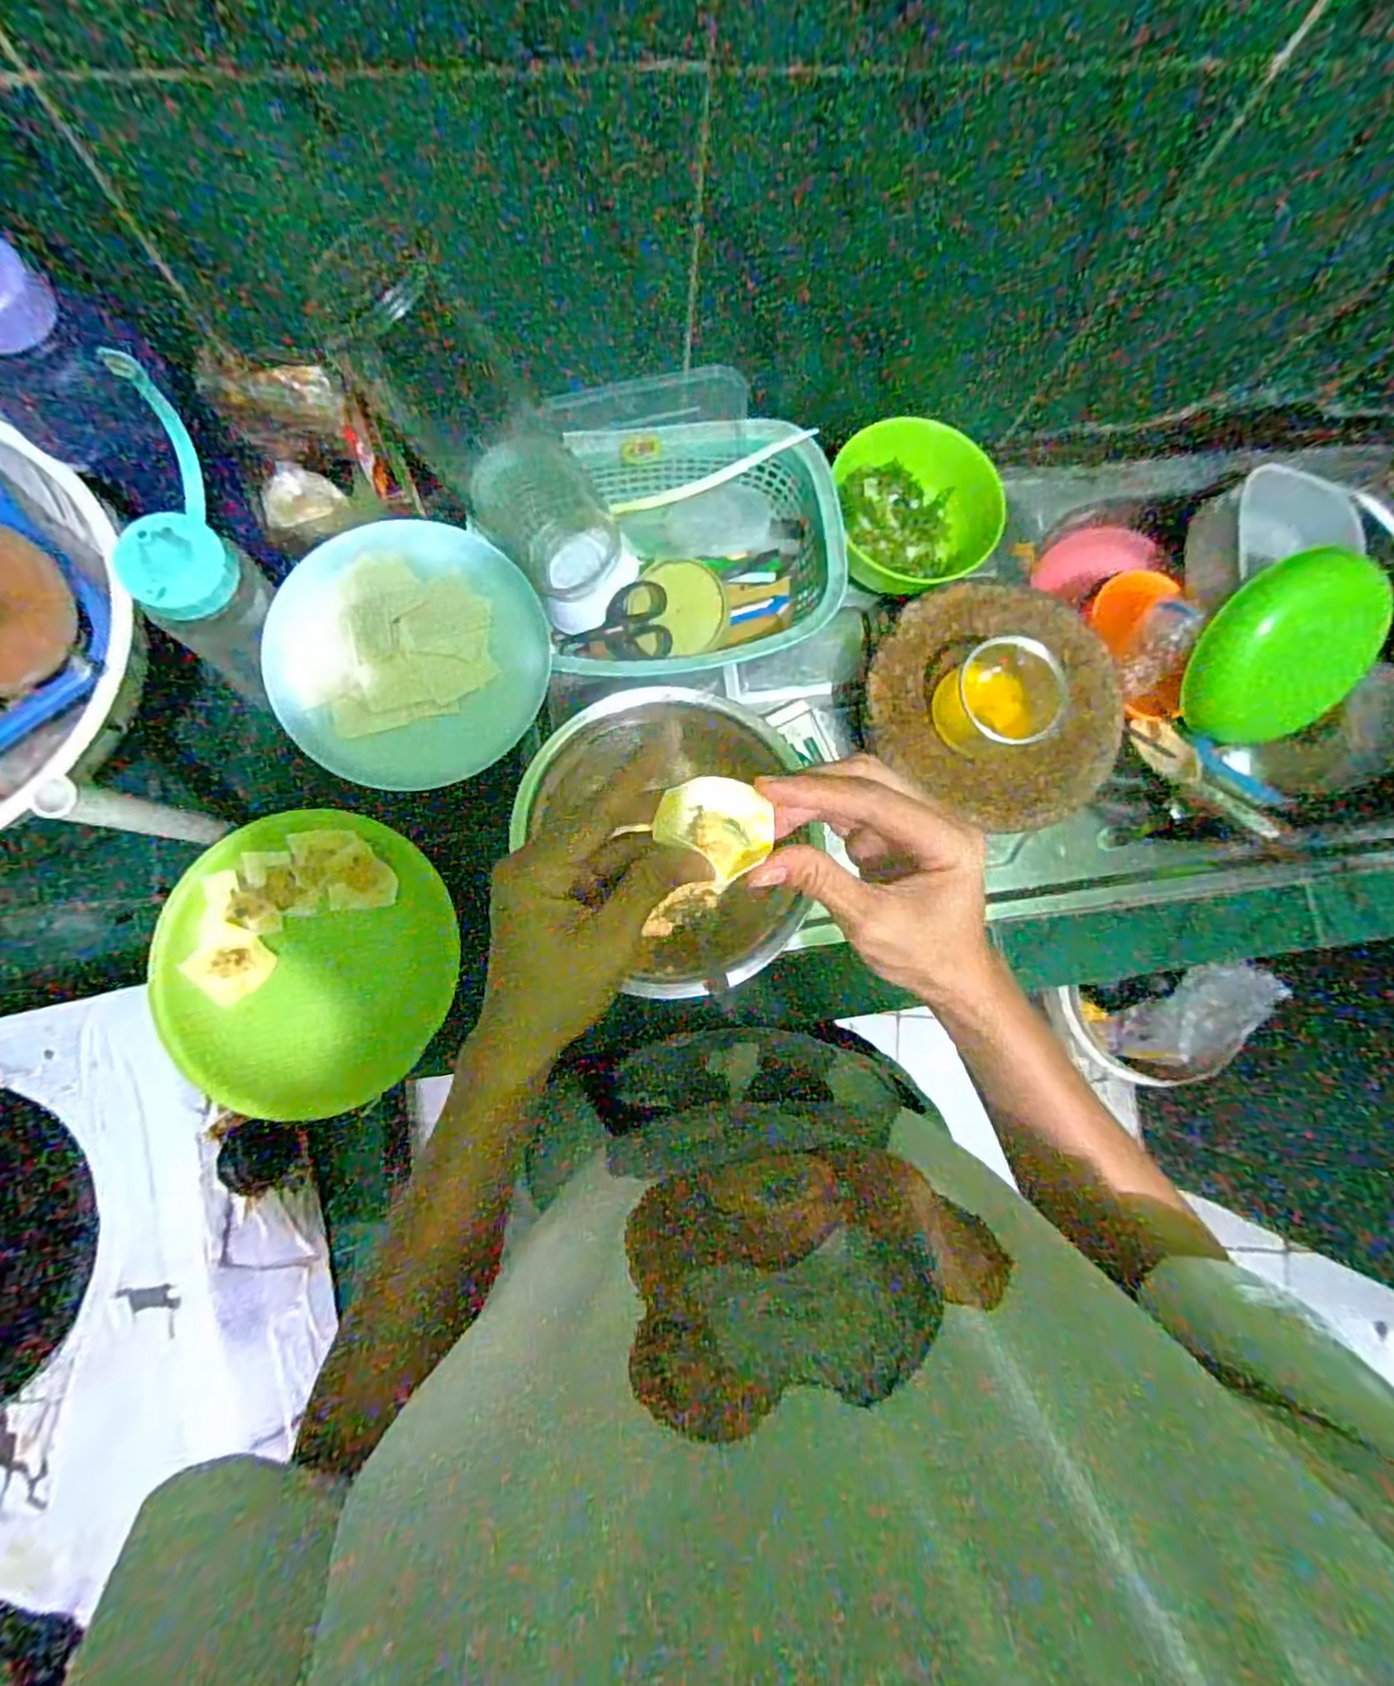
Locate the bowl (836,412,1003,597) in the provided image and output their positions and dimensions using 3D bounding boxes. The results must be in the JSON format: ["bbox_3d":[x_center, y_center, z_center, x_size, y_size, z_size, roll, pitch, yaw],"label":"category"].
[{"bbox_3d":[0.202,-0.294,0.614,0.157,0.051,0.169,1,82,-6],"label":"bowl"}]

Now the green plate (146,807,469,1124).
[{"bbox_3d":[-0.273,0.084,0.497,0.186,0.016,0.202,2,83,-17],"label":"green plate"}]

